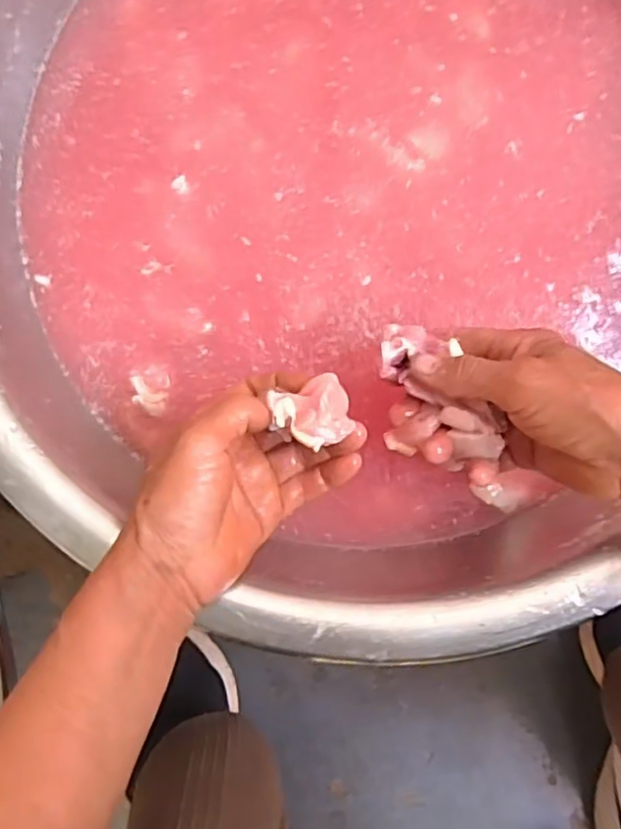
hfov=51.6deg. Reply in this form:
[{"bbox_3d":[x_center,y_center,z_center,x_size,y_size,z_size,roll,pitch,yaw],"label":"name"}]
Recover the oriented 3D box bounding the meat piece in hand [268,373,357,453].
[{"bbox_3d":[0.002,-0.001,0.329,0.037,0.018,0.033,-16,91,0],"label":"meat piece in hand"}]

